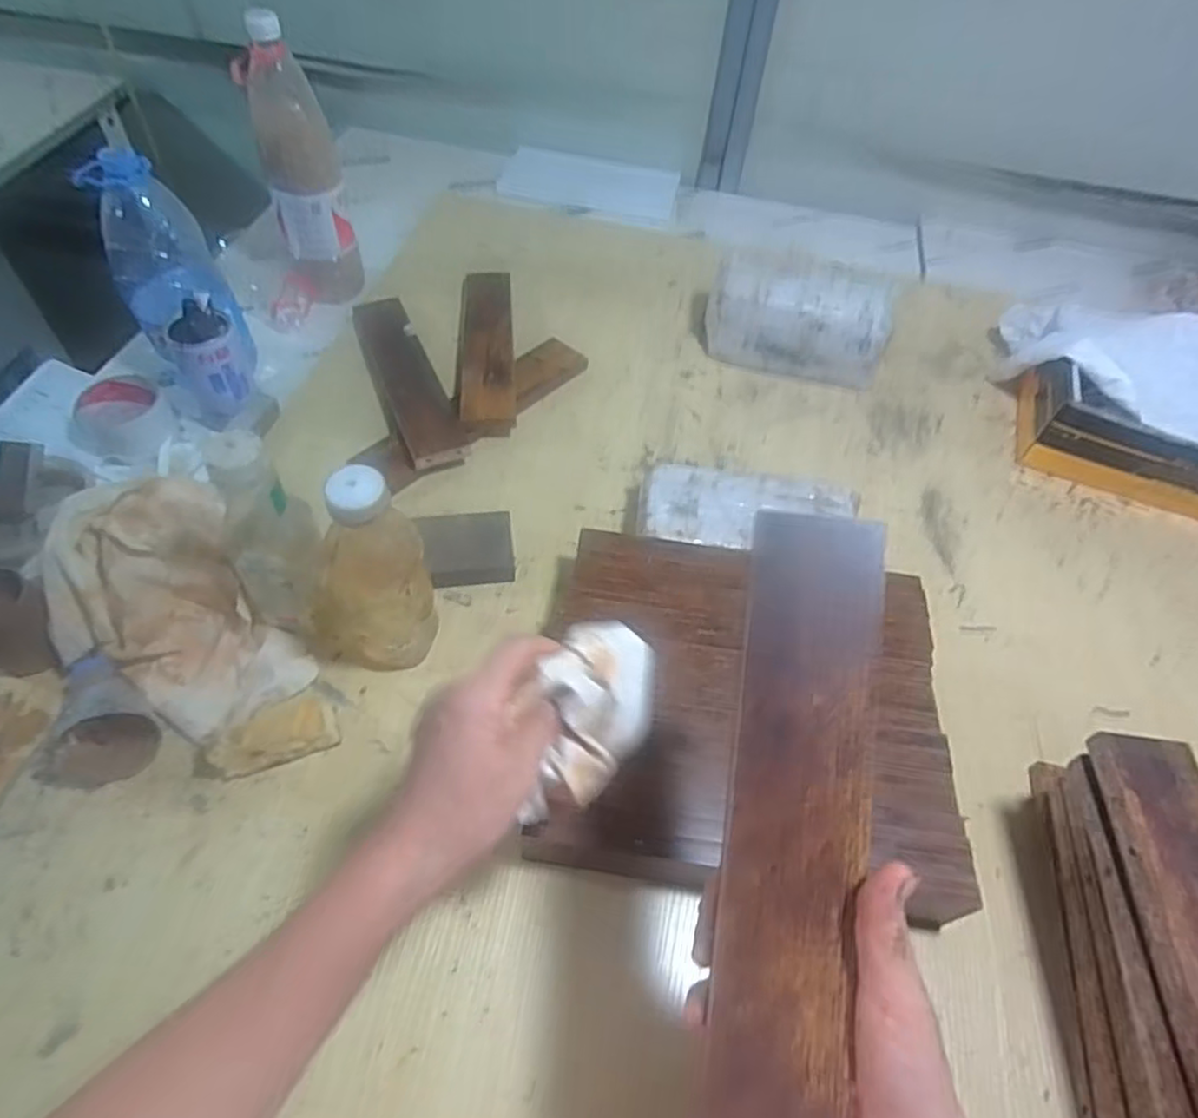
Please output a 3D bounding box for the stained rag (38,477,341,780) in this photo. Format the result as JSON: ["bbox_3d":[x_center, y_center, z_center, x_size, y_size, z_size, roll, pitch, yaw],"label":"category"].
[{"bbox_3d":[-0.335,0.052,0.564,0.252,0.065,0.153,45,61,8],"label":"stained rag"}]

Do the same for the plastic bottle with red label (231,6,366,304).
[{"bbox_3d":[-0.353,-0.459,0.822,0.088,0.274,0.078,-15,56,-16],"label":"plastic bottle with red label"}]

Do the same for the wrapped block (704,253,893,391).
[{"bbox_3d":[0.244,-0.300,0.867,0.217,0.104,0.111,12,53,4],"label":"wrapped block"}]

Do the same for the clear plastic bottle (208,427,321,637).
[{"bbox_3d":[-0.253,-0.009,0.543,0.057,0.203,0.058,7,53,0],"label":"clear plastic bottle"}]

